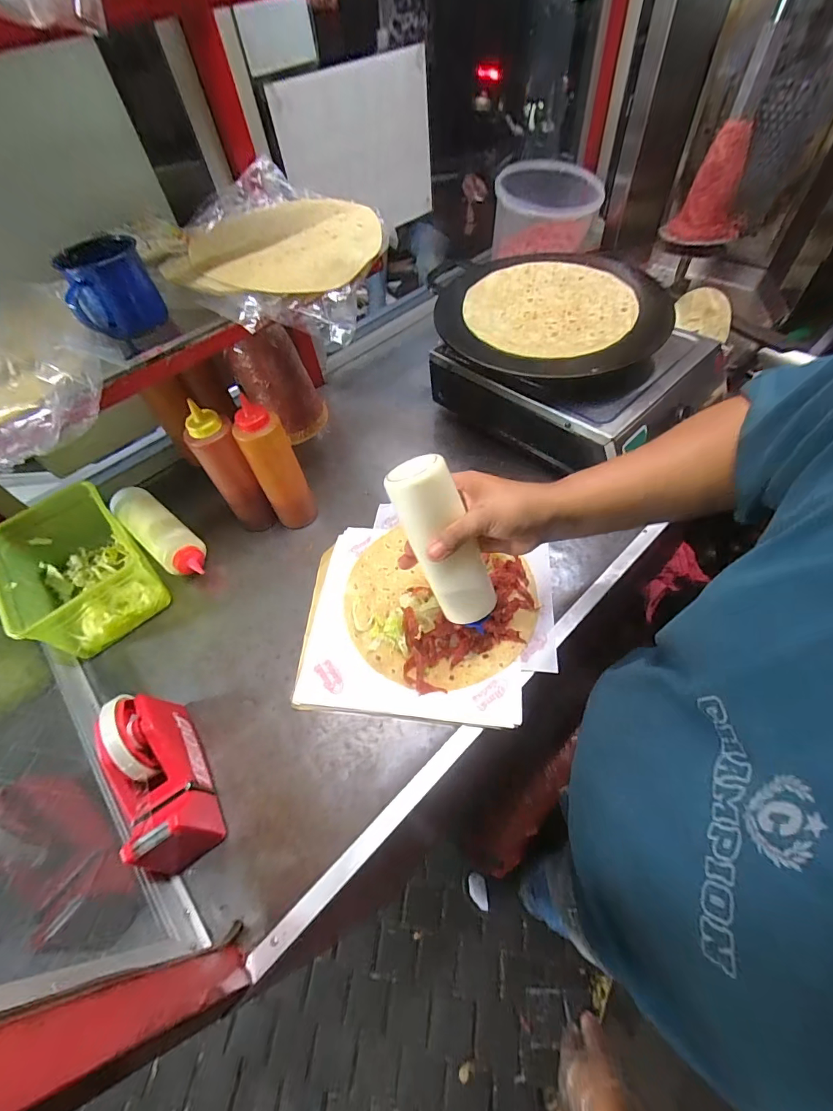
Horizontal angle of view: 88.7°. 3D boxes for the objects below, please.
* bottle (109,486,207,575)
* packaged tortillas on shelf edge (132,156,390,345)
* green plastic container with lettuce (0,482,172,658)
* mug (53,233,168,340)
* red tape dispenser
[{"bbox_3d":[-0.375,-0.033,0.630,0.202,0.062,0.061,33,62,25],"label":"bottle"},{"bbox_3d":[-0.168,-0.353,0.502,0.284,0.076,0.247,32,62,25],"label":"packaged tortillas on shelf edge"},{"bbox_3d":[-0.462,0.014,0.581,0.152,0.097,0.228,-39,60,-23],"label":"green plastic container with lettuce"},{"bbox_3d":[-0.301,-0.261,0.422,0.082,0.069,0.068,-34,58,-20],"label":"mug"},{"bbox_3d":[-0.253,0.212,0.415,0.063,0.095,0.154,-28,56,-16],"label":"red tape dispenser"}]

